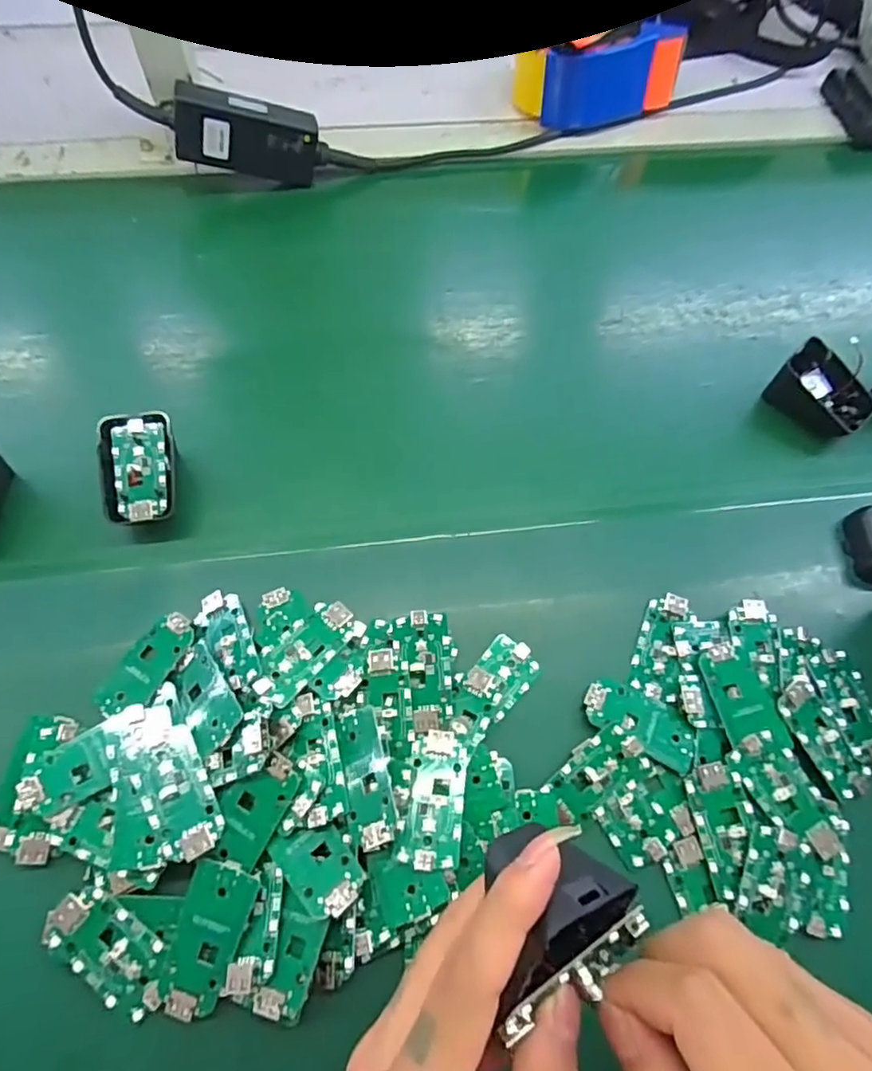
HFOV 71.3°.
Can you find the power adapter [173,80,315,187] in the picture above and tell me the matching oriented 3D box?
[{"bbox_3d":[-0.159,-0.338,0.515,0.113,0.052,0.024,-1,59,-24],"label":"power adapter"}]

